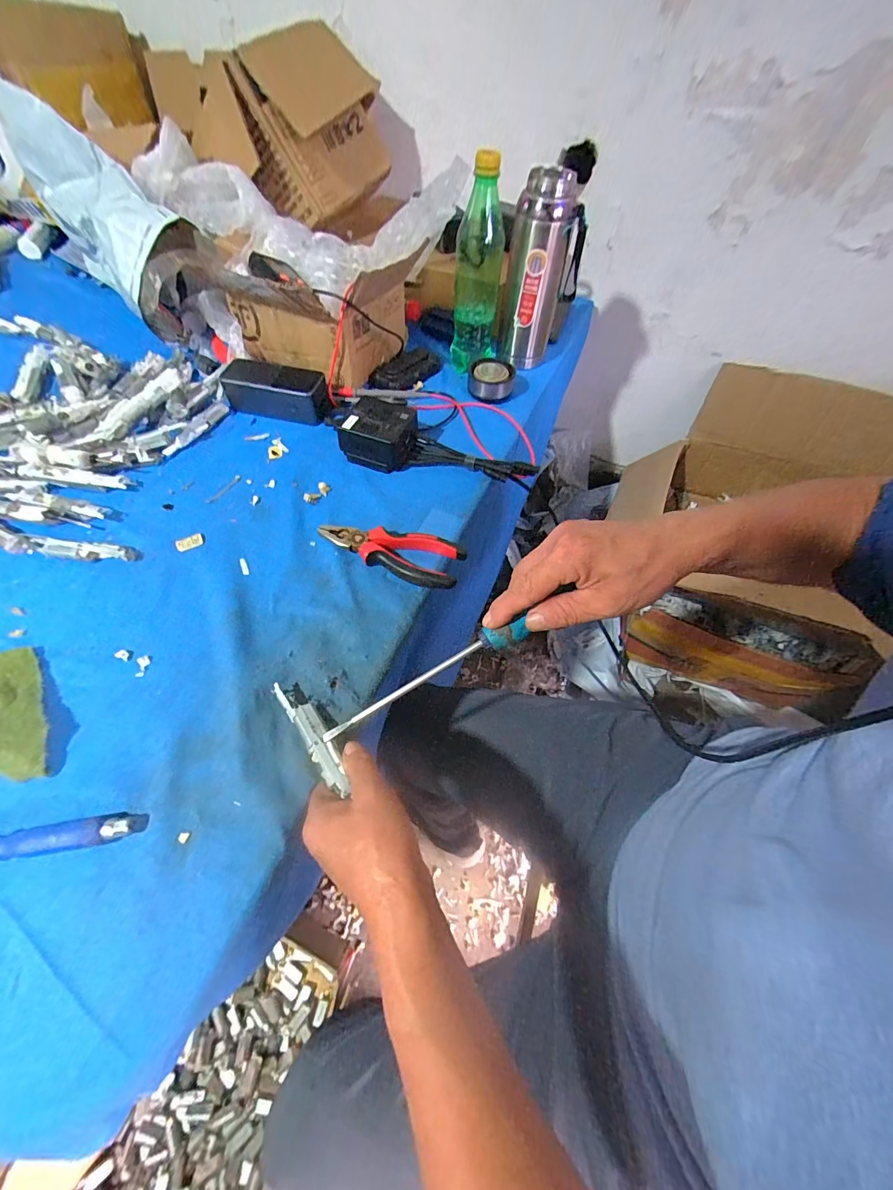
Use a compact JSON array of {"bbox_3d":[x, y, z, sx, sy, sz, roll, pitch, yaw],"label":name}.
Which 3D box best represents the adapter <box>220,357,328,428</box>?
[{"bbox_3d":[-0.228,-0.276,0.566,0.131,0.045,0.059,11,58,4],"label":"adapter"}]

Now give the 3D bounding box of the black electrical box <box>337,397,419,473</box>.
[{"bbox_3d":[-0.082,-0.202,0.522,0.089,0.048,0.074,13,58,5],"label":"black electrical box"}]

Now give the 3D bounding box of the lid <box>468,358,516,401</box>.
[{"bbox_3d":[0.066,-0.318,0.612,0.065,0.033,0.071,1,58,-2],"label":"lid"}]

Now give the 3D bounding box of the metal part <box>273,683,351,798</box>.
[{"bbox_3d":[-0.106,0.112,0.337,0.019,0.017,0.104,-32,60,-20],"label":"metal part"}]

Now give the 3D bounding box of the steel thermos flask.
[{"bbox_3d":[0.137,-0.455,0.598,0.103,0.215,0.071,3,55,-1],"label":"steel thermos flask"}]

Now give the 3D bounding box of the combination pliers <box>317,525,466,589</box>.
[{"bbox_3d":[-0.060,-0.049,0.446,0.153,0.022,0.057,18,59,8],"label":"combination pliers"}]

